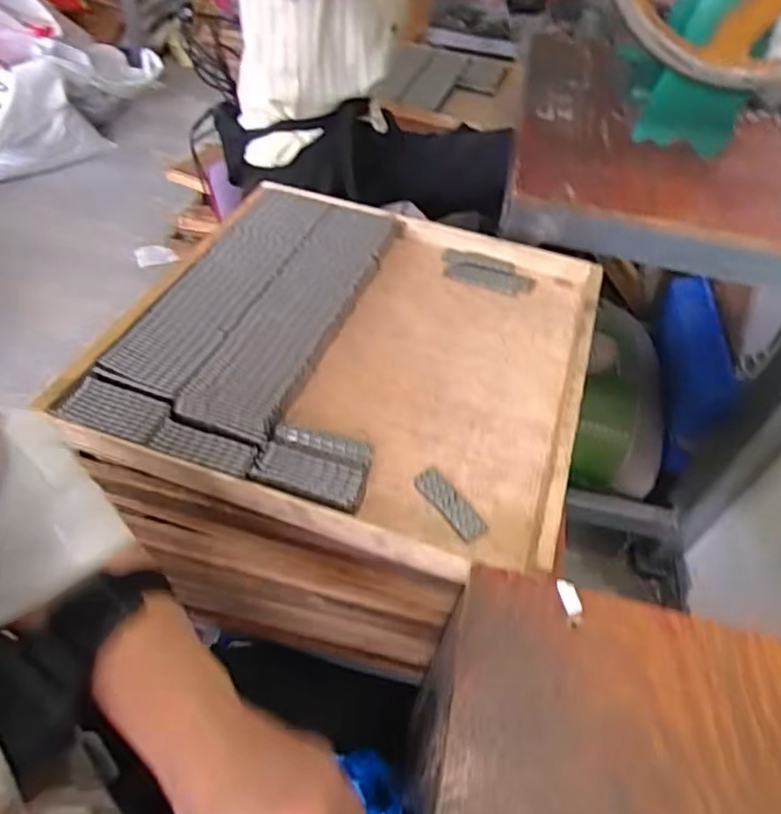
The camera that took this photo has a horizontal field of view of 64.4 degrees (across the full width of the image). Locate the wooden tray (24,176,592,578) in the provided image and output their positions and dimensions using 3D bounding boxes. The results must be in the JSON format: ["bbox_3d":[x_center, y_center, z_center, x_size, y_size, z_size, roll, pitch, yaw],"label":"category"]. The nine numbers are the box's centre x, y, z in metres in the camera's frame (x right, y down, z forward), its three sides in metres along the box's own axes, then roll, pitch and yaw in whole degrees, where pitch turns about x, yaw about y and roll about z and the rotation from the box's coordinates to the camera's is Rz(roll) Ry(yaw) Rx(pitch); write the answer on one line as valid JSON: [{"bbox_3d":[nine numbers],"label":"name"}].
[{"bbox_3d":[-0.026,-0.065,0.573,0.392,0.028,0.394,18,49,9],"label":"wooden tray"}]

